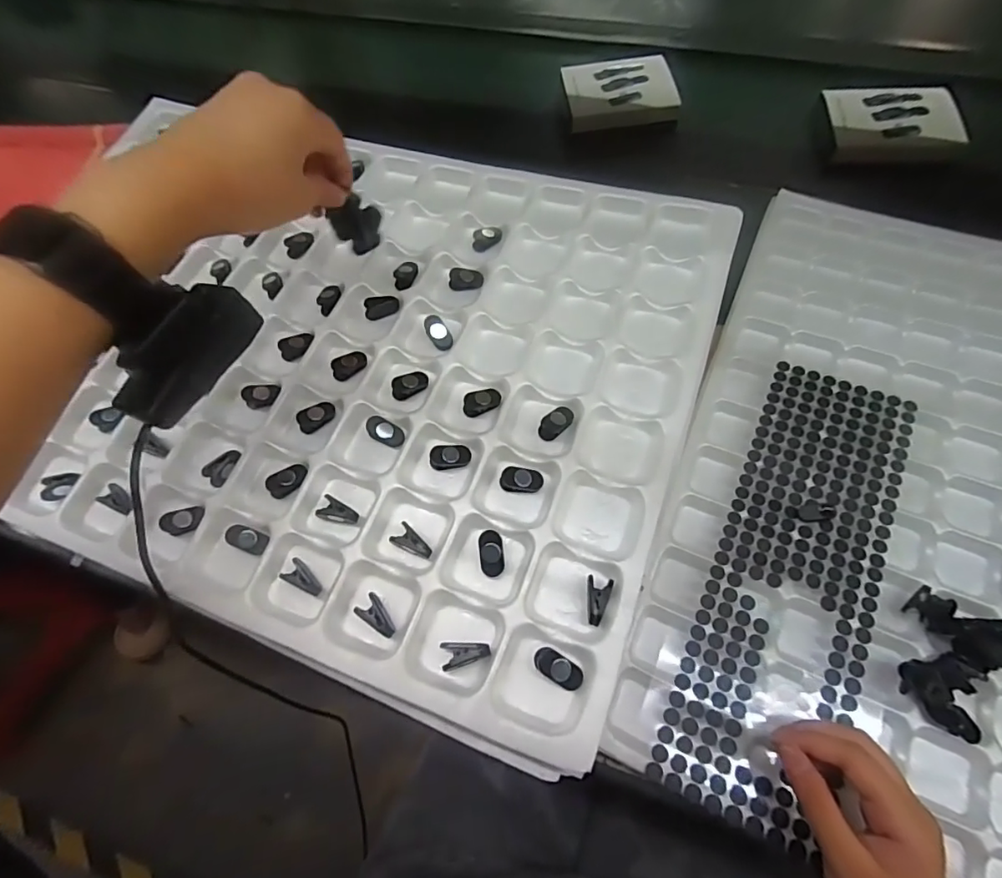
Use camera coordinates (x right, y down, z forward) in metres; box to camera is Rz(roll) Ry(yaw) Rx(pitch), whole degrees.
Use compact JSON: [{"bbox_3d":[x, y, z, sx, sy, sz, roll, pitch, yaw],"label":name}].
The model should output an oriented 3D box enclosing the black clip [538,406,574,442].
[{"bbox_3d":[0.032,-0.010,0.300,0.012,0.009,0.024,39,74,21],"label":"black clip"}]

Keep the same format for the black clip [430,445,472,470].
[{"bbox_3d":[-0.028,0.009,0.295,0.022,0.009,0.011,-7,64,3],"label":"black clip"}]

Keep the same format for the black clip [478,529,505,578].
[{"bbox_3d":[-0.005,0.058,0.267,0.012,0.008,0.021,-6,64,3],"label":"black clip"}]

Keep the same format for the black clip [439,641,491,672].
[{"bbox_3d":[-0.017,0.101,0.248,0.023,0.007,0.012,-13,63,0],"label":"black clip"}]

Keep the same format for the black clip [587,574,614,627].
[{"bbox_3d":[0.046,0.078,0.253,0.012,0.005,0.022,13,66,12],"label":"black clip"}]

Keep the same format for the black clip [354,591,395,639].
[{"bbox_3d":[-0.060,0.088,0.259,0.022,0.011,0.012,38,73,21],"label":"black clip"}]

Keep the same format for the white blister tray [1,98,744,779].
[{"bbox_3d":[-0.063,-0.052,0.332,0.350,0.026,0.351,18,66,11],"label":"white blister tray"}]

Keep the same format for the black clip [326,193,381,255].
[{"bbox_3d":[-0.091,-0.136,0.334,0.030,0.039,0.010,-21,64,-8],"label":"black clip"}]

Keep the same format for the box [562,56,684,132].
[{"bbox_3d":[0.145,-0.421,0.641,0.129,0.026,0.110,-7,63,-1],"label":"box"}]

